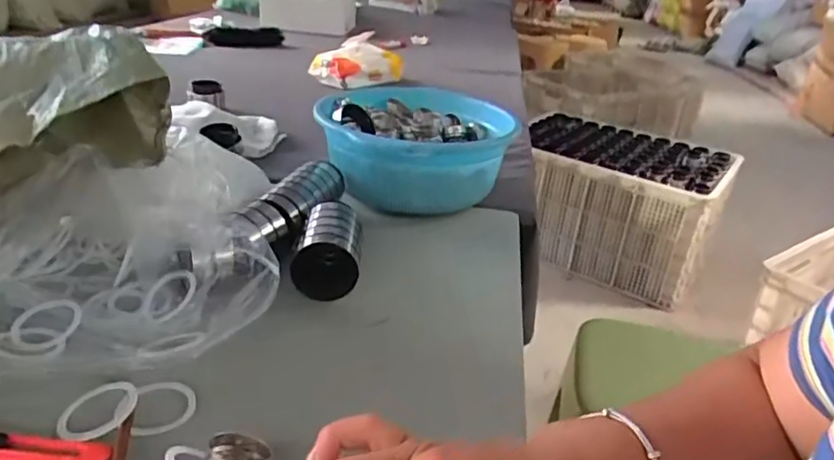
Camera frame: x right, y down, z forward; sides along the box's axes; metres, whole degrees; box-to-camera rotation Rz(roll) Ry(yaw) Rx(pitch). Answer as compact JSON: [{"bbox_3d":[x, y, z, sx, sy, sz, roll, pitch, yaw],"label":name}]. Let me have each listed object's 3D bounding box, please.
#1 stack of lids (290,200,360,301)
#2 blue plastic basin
[{"bbox_3d":[-0.095,0.020,0.662,0.067,0.068,0.102,3,26,-3],"label":"stack of lids"},{"bbox_3d":[-0.003,-0.115,0.896,0.274,0.123,0.319,4,26,-3],"label":"blue plastic basin"}]

